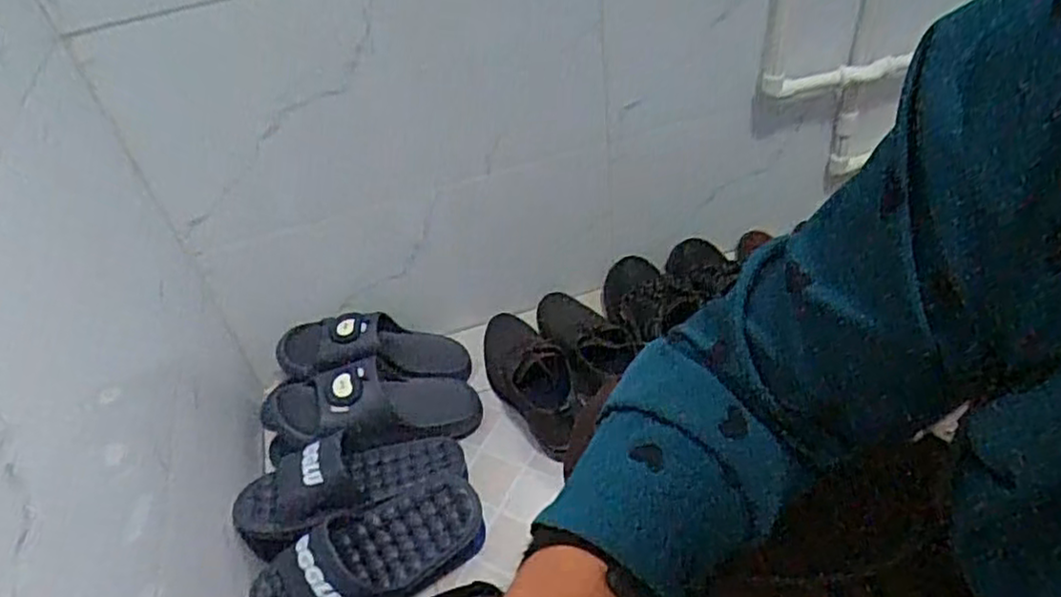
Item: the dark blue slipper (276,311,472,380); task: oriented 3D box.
[{"bbox_3d":[-0.218,0.062,1.030,0.275,0.076,0.093,6,43,-14],"label":"dark blue slipper"}]

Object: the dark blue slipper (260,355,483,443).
[{"bbox_3d":[-0.203,0.137,0.951,0.283,0.090,0.113,3,43,-12],"label":"dark blue slipper"}]

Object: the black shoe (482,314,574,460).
[{"bbox_3d":[-0.010,0.103,1.027,0.096,0.096,0.259,-19,42,-10],"label":"black shoe"}]

